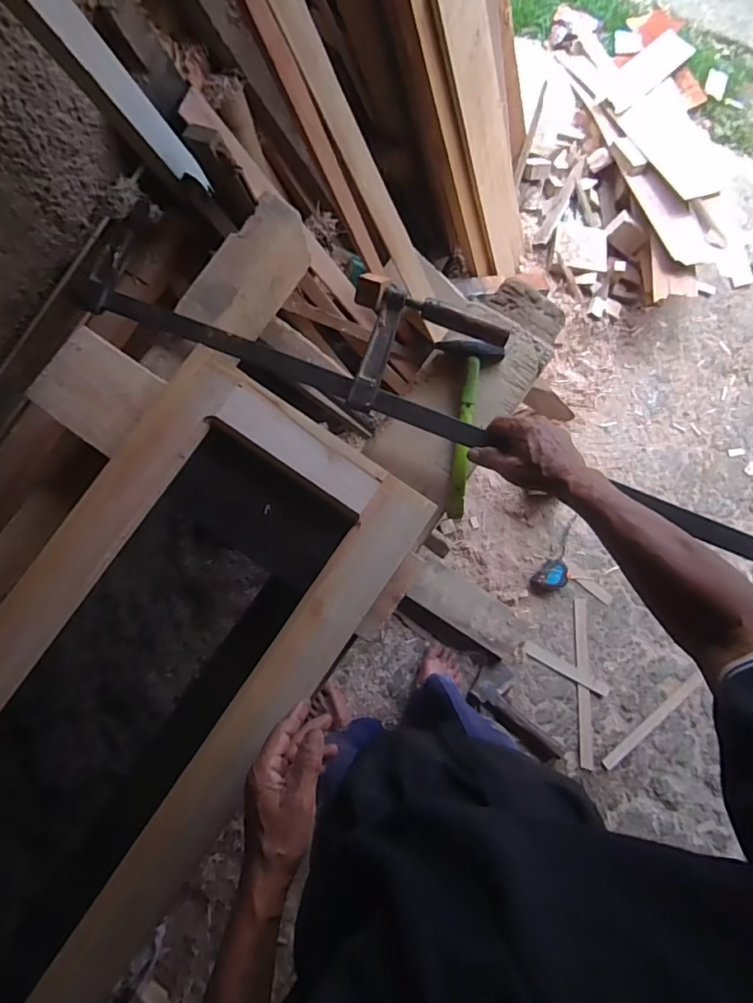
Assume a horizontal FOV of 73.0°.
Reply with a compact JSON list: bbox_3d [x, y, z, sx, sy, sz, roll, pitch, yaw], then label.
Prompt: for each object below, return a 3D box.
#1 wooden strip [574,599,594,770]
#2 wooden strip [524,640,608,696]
[{"bbox_3d":[0.536,0.466,1.310,0.036,0.011,0.417,0,80,2],"label":"wooden strip"},{"bbox_3d":[0.492,0.436,1.321,0.235,0.006,0.035,28,82,6],"label":"wooden strip"}]

